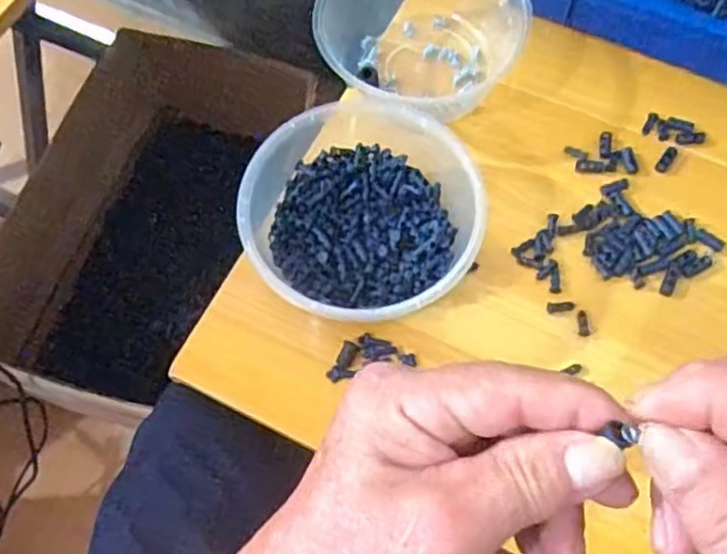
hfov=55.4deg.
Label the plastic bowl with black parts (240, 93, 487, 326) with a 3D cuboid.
[{"bbox_3d":[0.000,-0.036,0.434,0.144,0.057,0.134,-1,68,2],"label":"plastic bowl with black parts"}]

